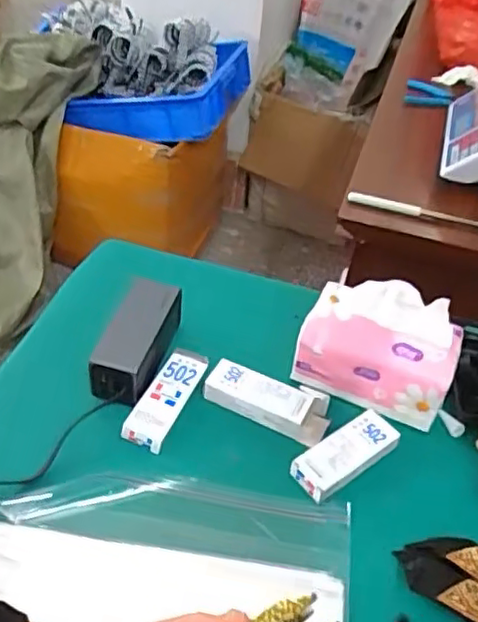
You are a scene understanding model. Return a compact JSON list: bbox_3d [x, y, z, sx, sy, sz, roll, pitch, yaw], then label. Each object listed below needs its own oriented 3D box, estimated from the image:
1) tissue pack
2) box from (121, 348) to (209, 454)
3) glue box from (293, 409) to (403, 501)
[{"bbox_3d":[0.137,0.033,0.621,0.147,0.091,0.096,19,44,13],"label":"tissue pack"},{"bbox_3d":[-0.066,0.078,0.598,0.036,0.016,0.115,19,44,13],"label":"box"},{"bbox_3d":[0.095,0.128,0.569,0.101,0.021,0.041,-26,52,-30],"label":"glue box"}]

